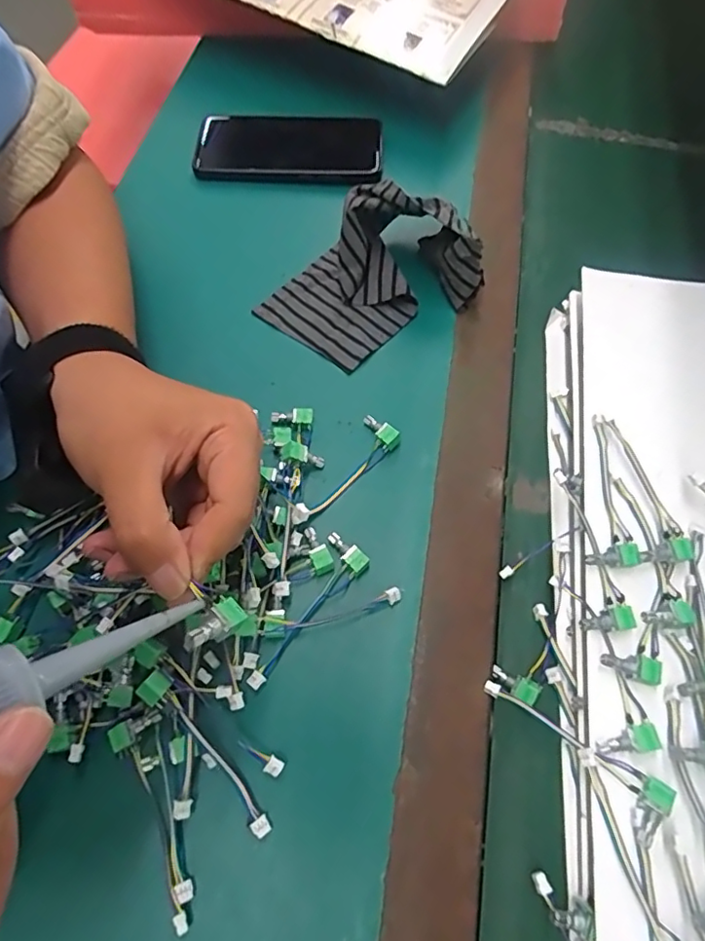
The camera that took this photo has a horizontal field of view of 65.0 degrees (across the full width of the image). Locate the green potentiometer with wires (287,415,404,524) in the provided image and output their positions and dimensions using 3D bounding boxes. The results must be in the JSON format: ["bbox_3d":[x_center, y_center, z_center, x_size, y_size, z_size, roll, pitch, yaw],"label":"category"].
[{"bbox_3d":[-0.006,0.001,0.355,0.028,0.008,0.089,35,67,14],"label":"green potentiometer with wires"}]

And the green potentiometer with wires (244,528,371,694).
[{"bbox_3d":[-0.030,0.079,0.317,0.027,0.008,0.095,36,67,15],"label":"green potentiometer with wires"}]

